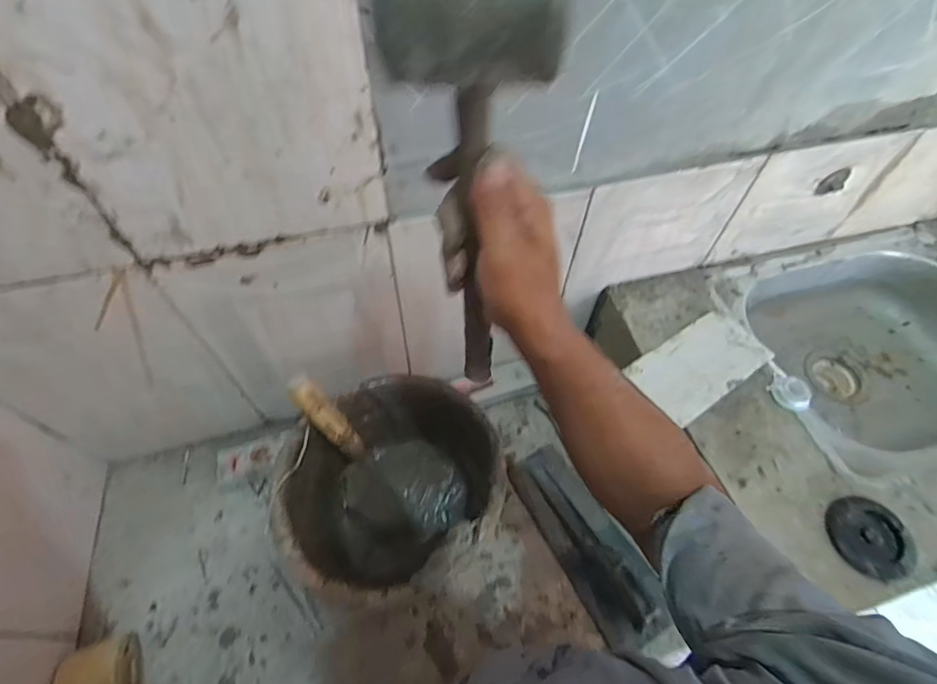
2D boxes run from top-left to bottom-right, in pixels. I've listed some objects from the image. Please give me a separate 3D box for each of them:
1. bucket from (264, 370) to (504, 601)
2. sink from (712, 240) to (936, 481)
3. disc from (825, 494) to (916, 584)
[{"bbox_3d":[-0.095,0.215,0.655,0.255,0.212,0.256,1,57,-2],"label":"bucket"},{"bbox_3d":[0.657,0.034,0.813,0.469,0.208,0.376,-13,59,-11],"label":"sink"},{"bbox_3d":[0.467,0.226,0.549,0.092,0.011,0.089,1,57,-2],"label":"disc"}]

